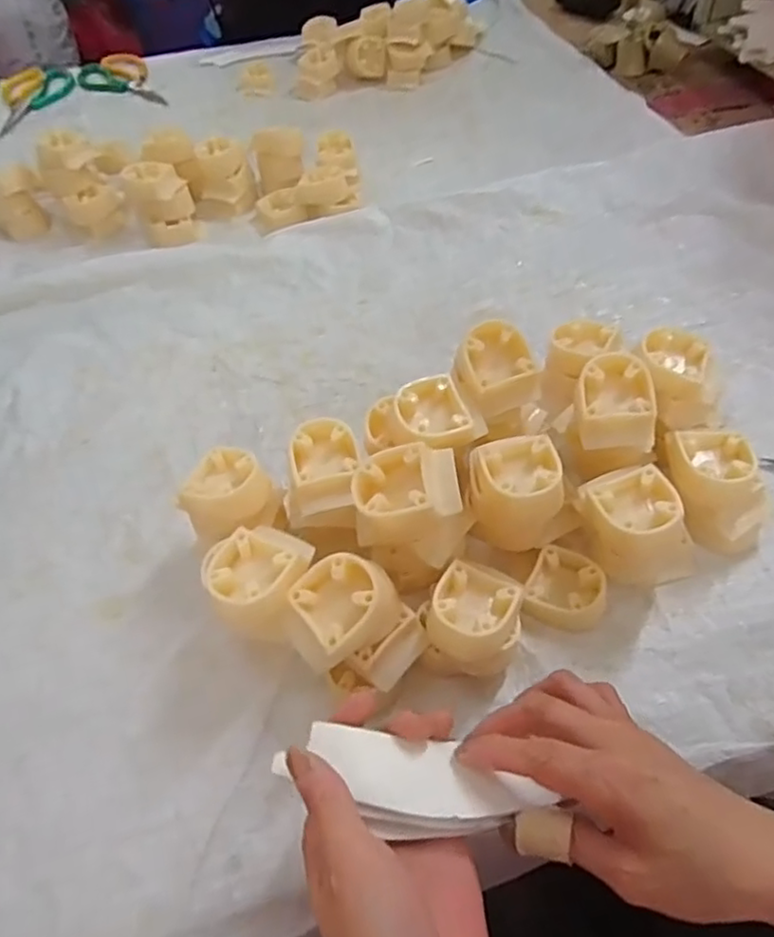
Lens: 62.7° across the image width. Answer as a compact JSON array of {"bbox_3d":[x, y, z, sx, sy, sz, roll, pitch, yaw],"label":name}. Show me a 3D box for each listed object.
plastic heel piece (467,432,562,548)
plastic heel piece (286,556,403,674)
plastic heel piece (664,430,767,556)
[{"bbox_3d":[0.079,0.013,0.393,0.051,0.050,0.057,-11,53,-3],"label":"plastic heel piece"},{"bbox_3d":[-0.025,0.079,0.361,0.066,0.037,0.050,-34,57,-19],"label":"plastic heel piece"},{"bbox_3d":[0.221,0.011,0.429,0.055,0.057,0.079,-15,53,-6],"label":"plastic heel piece"}]

